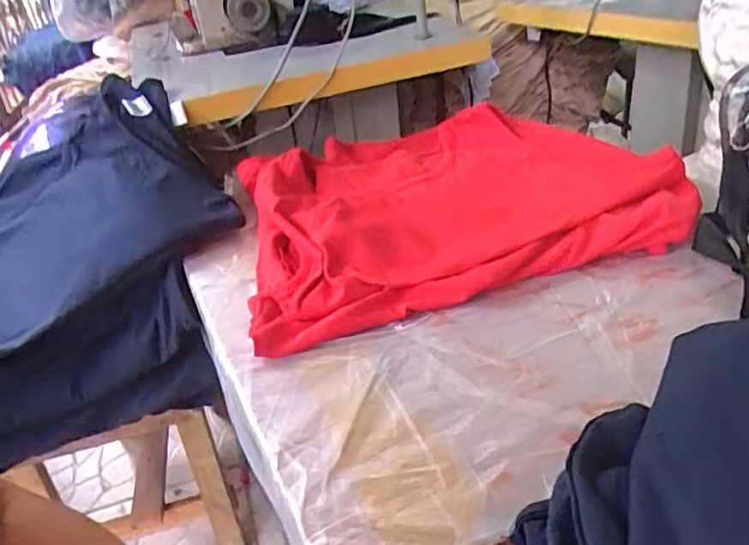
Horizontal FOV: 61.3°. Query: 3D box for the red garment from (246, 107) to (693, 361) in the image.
[{"bbox_3d":[0.064,-0.098,0.706,0.433,0.039,0.399,-13,34,-9],"label":"red garment"}]

